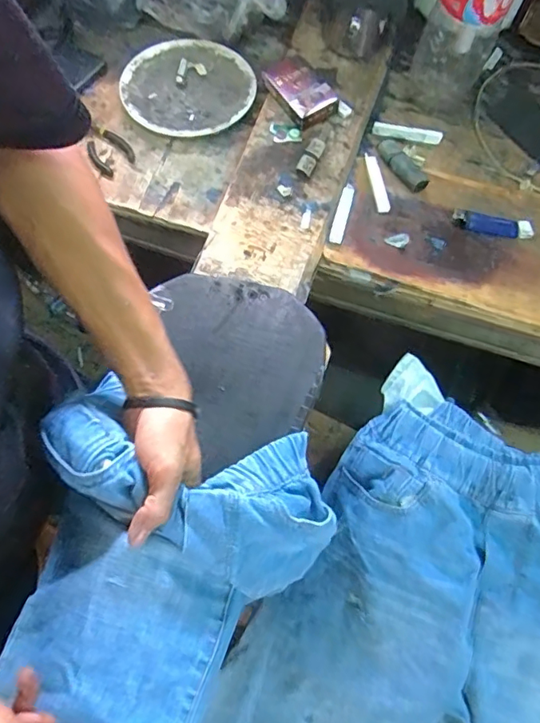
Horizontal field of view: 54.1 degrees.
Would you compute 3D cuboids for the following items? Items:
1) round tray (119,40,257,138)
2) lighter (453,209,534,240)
[{"bbox_3d":[-0.108,-0.363,0.705,0.170,0.021,0.159,-4,67,-5],"label":"round tray"},{"bbox_3d":[0.275,-0.168,0.650,0.098,0.015,0.028,9,67,1],"label":"lighter"}]

